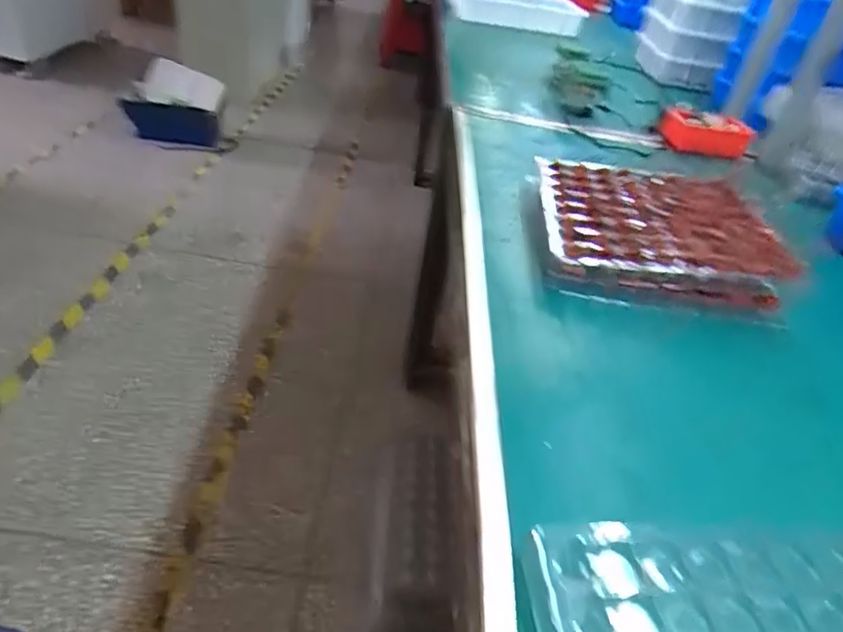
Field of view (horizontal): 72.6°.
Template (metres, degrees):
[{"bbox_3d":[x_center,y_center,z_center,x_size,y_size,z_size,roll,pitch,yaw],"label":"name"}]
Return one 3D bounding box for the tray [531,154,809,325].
[{"bbox_3d":[0.288,-0.120,0.736,0.276,0.053,0.277,10,37,0],"label":"tray"}]

